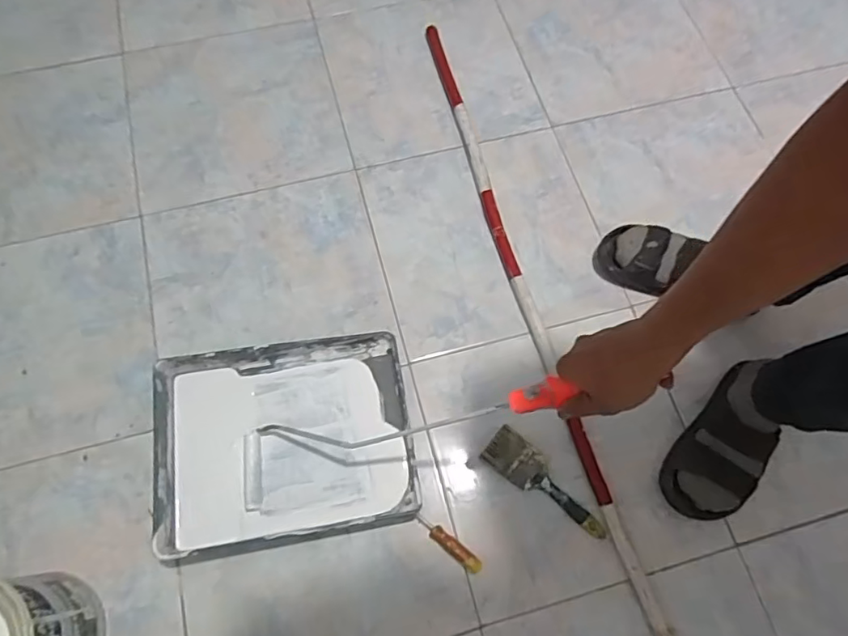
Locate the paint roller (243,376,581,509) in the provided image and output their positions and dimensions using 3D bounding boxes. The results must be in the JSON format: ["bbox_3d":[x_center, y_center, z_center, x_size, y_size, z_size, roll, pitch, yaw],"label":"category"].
[{"bbox_3d":[-0.039,0.156,0.707,0.503,0.069,0.104,-19,65,31],"label":"paint roller"}]

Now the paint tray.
[{"bbox_3d":[-0.201,0.181,0.826,0.357,0.065,0.283,-9,69,-5],"label":"paint tray"}]

